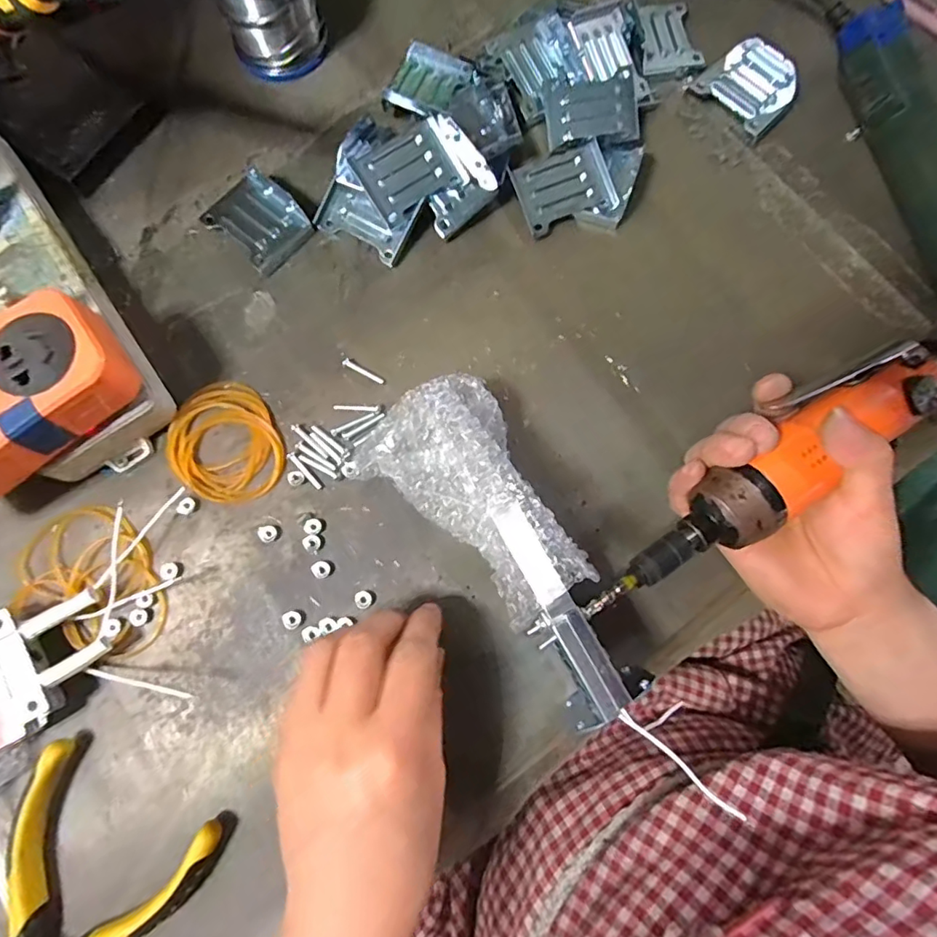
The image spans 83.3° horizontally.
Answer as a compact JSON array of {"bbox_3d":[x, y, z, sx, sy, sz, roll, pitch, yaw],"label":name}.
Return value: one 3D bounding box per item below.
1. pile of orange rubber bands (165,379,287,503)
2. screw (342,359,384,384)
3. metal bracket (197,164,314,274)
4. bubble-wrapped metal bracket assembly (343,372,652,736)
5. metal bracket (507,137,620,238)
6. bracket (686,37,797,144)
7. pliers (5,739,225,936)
[{"bbox_3d":[-0.142,-0.014,0.307,0.060,0.006,0.073,-34,80,-7],"label":"pile of orange rubber bands"},{"bbox_3d":[-0.064,-0.058,0.319,0.027,0.004,0.005,31,80,6],"label":"screw"},{"bbox_3d":[-0.134,-0.160,0.339,0.060,0.008,0.048,42,81,8],"label":"metal bracket"},{"bbox_3d":[0.016,0.038,0.266,0.076,0.066,0.172,-33,80,-7],"label":"bubble-wrapped metal bracket assembly"},{"bbox_3d":[0.060,-0.180,0.338,0.058,0.012,0.046,-25,88,-1],"label":"metal bracket"},{"bbox_3d":[0.191,-0.261,0.359,0.052,0.020,0.061,-44,82,-9],"label":"bracket"},{"bbox_3d":[-0.191,0.220,0.250,0.098,0.017,0.137,23,79,4],"label":"pliers"}]

